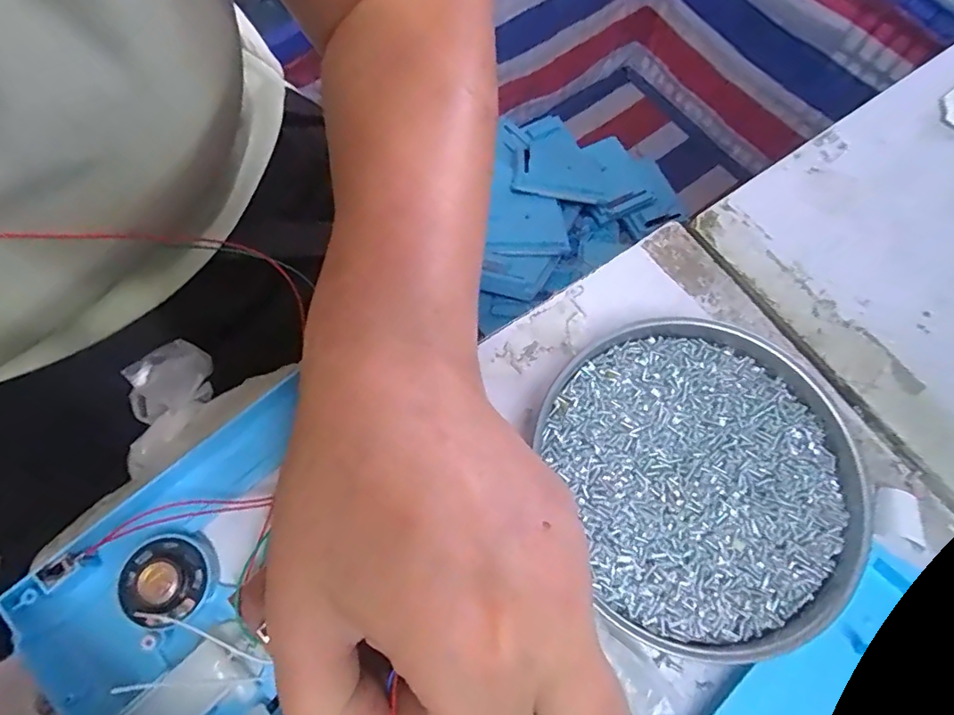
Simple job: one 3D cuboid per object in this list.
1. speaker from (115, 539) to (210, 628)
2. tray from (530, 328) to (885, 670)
[{"bbox_3d":[-0.108,0.077,0.185,0.027,0.009,0.027,0,70,-1],"label":"speaker"},{"bbox_3d":[0.100,0.049,0.237,0.125,0.019,0.133,0,70,-1],"label":"tray"}]

